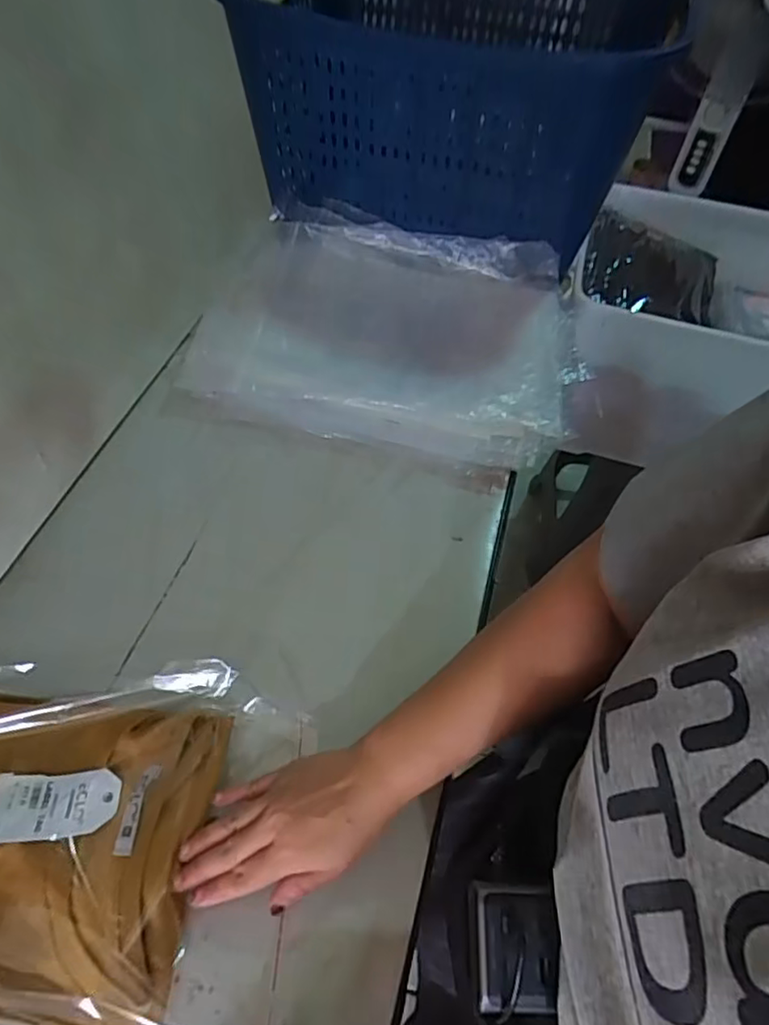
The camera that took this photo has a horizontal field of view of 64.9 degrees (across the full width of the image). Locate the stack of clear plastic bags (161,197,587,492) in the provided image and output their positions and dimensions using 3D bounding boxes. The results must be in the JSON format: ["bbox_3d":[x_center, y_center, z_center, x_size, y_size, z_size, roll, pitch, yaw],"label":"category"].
[{"bbox_3d":[0.011,-0.229,0.765,0.458,0.084,0.365,13,54,5],"label":"stack of clear plastic bags"}]

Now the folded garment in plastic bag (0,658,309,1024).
[{"bbox_3d":[-0.254,0.233,0.434,0.357,0.052,0.243,3,54,-2],"label":"folded garment in plastic bag"}]

